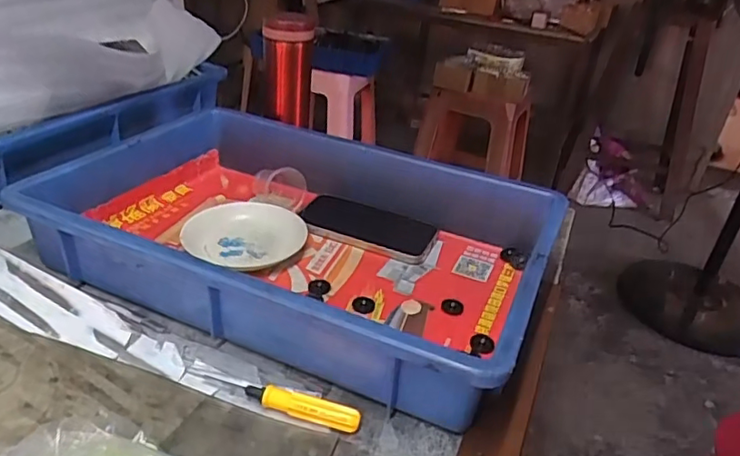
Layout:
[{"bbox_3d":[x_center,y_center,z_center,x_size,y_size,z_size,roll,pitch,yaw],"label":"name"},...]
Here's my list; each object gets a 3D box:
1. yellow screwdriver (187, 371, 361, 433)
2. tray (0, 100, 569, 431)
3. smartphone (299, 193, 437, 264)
[{"bbox_3d":[-0.070,0.118,0.403,0.130,0.015,0.013,15,31,13],"label":"yellow screwdriver"},{"bbox_3d":[-0.063,0.004,0.535,0.432,0.088,0.280,18,32,18],"label":"tray"},{"bbox_3d":[-0.006,-0.002,0.618,0.149,0.015,0.075,16,32,16],"label":"smartphone"}]

